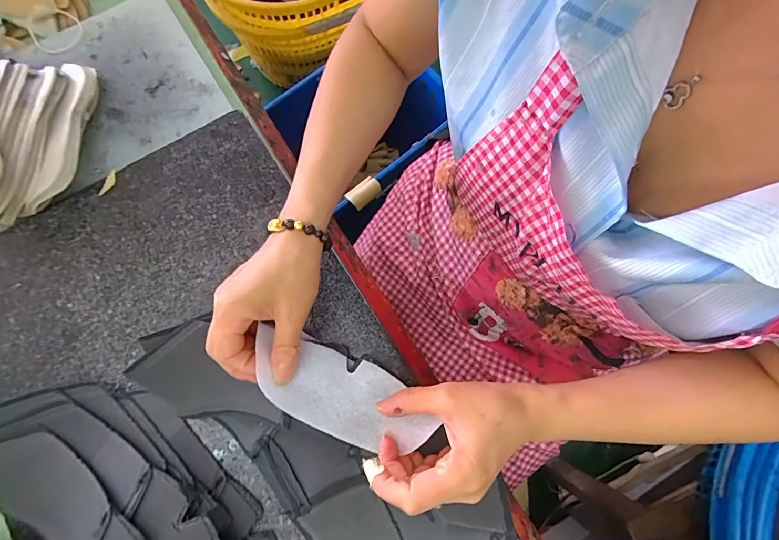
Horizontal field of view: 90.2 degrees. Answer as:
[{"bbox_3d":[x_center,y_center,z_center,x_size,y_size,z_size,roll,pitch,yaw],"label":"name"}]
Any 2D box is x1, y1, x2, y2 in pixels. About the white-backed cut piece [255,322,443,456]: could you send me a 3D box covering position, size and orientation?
[{"bbox_3d":[-0.039,0.097,0.309,0.148,0.034,0.060,26,77,2],"label":"white-backed cut piece"}]

